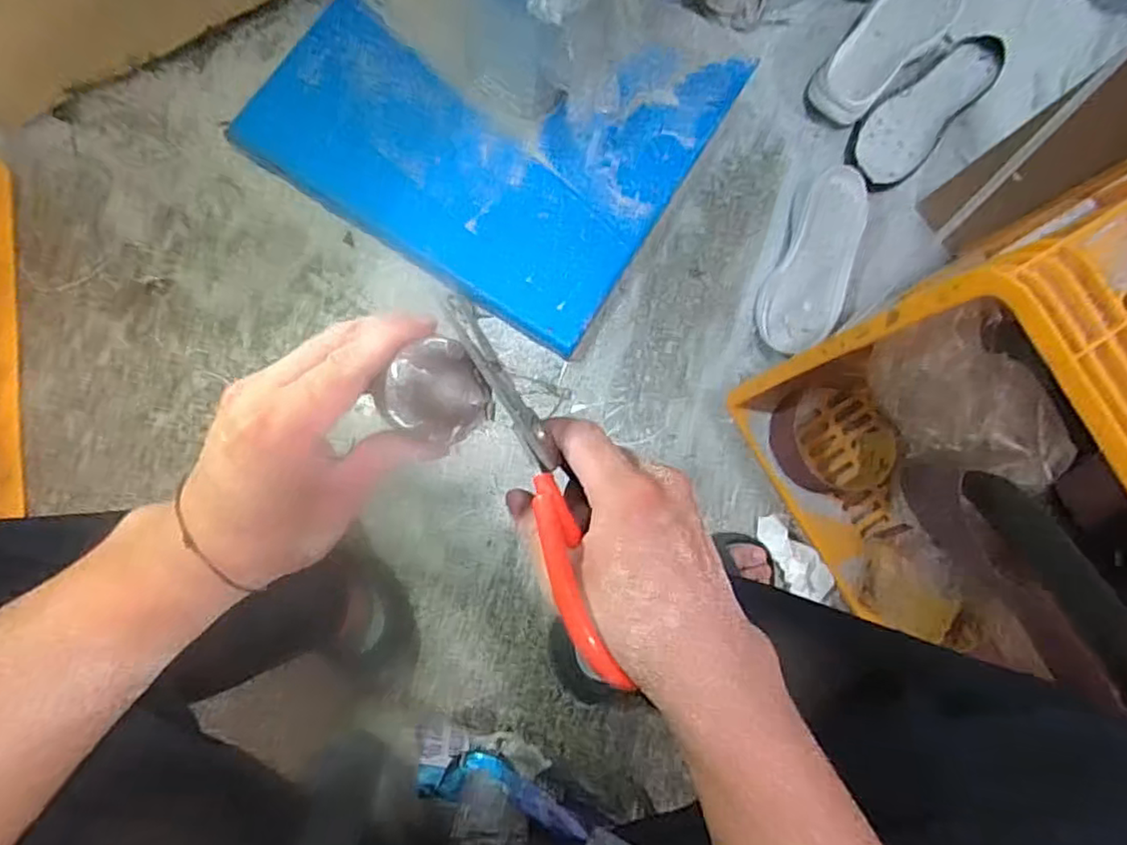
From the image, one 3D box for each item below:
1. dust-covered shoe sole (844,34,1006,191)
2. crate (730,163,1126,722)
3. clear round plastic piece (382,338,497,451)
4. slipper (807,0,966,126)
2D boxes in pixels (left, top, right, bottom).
[{"bbox_3d":[0.502,-0.429,0.873,0.280,0.034,0.103,-40,89,-8],"label":"dust-covered shoe sole"},{"bbox_3d":[0.561,0.128,0.597,0.393,0.497,0.679,-30,88,-8],"label":"crate"},{"bbox_3d":[-0.053,-0.011,0.262,0.039,0.015,0.040,1,84,-6],"label":"clear round plastic piece"},{"bbox_3d":[0.442,-0.524,0.867,0.100,0.053,0.249,45,82,0],"label":"slipper"}]

